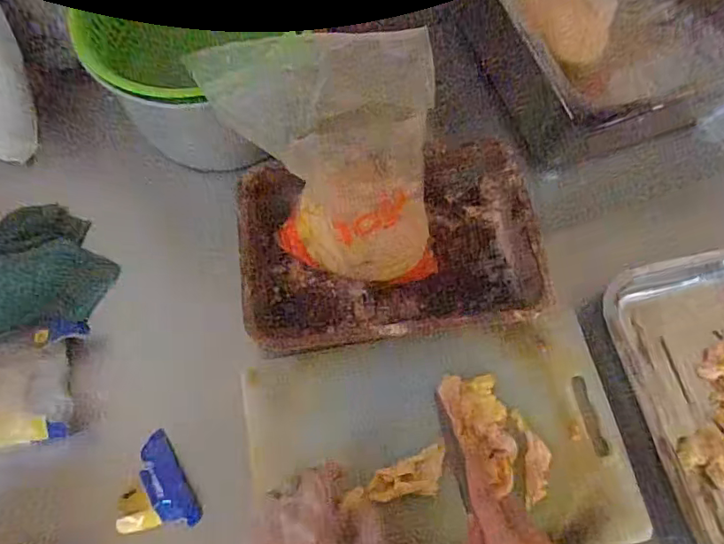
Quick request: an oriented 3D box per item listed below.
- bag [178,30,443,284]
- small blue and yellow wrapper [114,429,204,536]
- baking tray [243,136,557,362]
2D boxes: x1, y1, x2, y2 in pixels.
[{"bbox_3d":[-0.033,-0.089,0.474,0.202,0.195,0.134,1,69,0],"label":"bag"},{"bbox_3d":[-0.188,0.194,0.491,0.068,0.022,0.083,-4,69,-2],"label":"small blue and yellow wrapper"},{"bbox_3d":[0.029,-0.034,0.564,0.304,0.050,0.209,-8,70,-4],"label":"baking tray"}]

